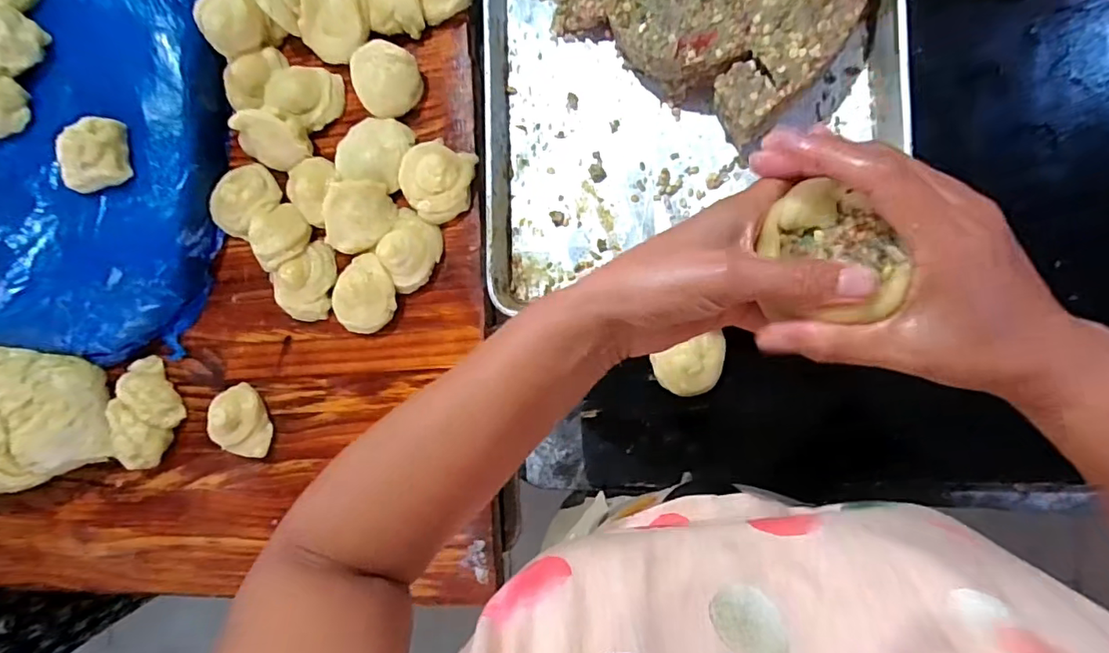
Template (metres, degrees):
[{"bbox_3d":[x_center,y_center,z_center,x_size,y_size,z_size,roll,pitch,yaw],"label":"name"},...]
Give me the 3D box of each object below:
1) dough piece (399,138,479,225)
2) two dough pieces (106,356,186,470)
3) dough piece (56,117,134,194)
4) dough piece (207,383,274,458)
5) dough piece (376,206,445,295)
[{"bbox_3d":[-0.127,-0.154,0.581,0.079,0.027,0.081,0,89,11],"label":"dough piece"},{"bbox_3d":[-0.485,0.102,0.642,0.067,0.033,0.124,-7,88,11],"label":"two dough pieces"},{"bbox_3d":[-0.496,-0.183,0.584,0.065,0.043,0.071,-5,88,11],"label":"dough piece"},{"bbox_3d":[-0.361,0.110,0.624,0.064,0.039,0.087,-18,86,10],"label":"dough piece"},{"bbox_3d":[-0.158,-0.080,0.584,0.065,0.036,0.084,24,93,11],"label":"dough piece"}]

